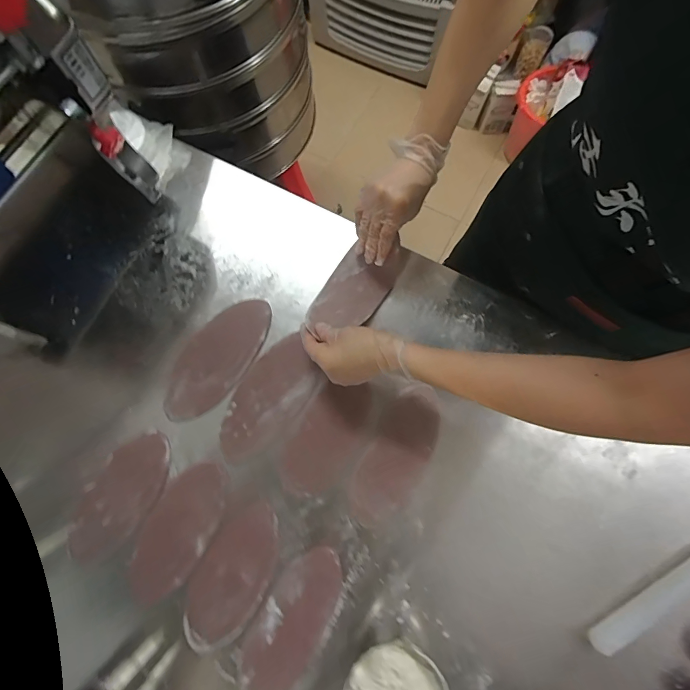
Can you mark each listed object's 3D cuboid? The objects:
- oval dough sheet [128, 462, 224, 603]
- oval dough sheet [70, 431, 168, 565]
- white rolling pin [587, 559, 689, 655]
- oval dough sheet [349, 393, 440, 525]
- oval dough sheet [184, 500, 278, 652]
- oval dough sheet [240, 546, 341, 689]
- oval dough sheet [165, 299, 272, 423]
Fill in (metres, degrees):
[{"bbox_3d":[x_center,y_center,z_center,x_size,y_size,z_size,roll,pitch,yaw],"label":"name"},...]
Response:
[{"bbox_3d":[-0.222,0.246,0.468,0.085,0.009,0.178,28,79,8],"label":"oval dough sheet"},{"bbox_3d":[-0.301,0.202,0.482,0.083,0.008,0.171,28,75,1],"label":"oval dough sheet"},{"bbox_3d":[0.434,0.273,0.437,0.322,0.031,0.029,-29,78,-5],"label":"white rolling pin"},{"bbox_3d":[0.070,0.152,0.484,0.080,0.007,0.180,26,79,7],"label":"oval dough sheet"},{"bbox_3d":[-0.142,0.293,0.456,0.088,0.008,0.172,29,79,8],"label":"oval dough sheet"},{"bbox_3d":[-0.065,0.342,0.440,0.077,0.012,0.175,29,79,8],"label":"oval dough sheet"},{"bbox_3d":[-0.186,0.018,0.521,0.090,0.014,0.204,33,80,9],"label":"oval dough sheet"}]

